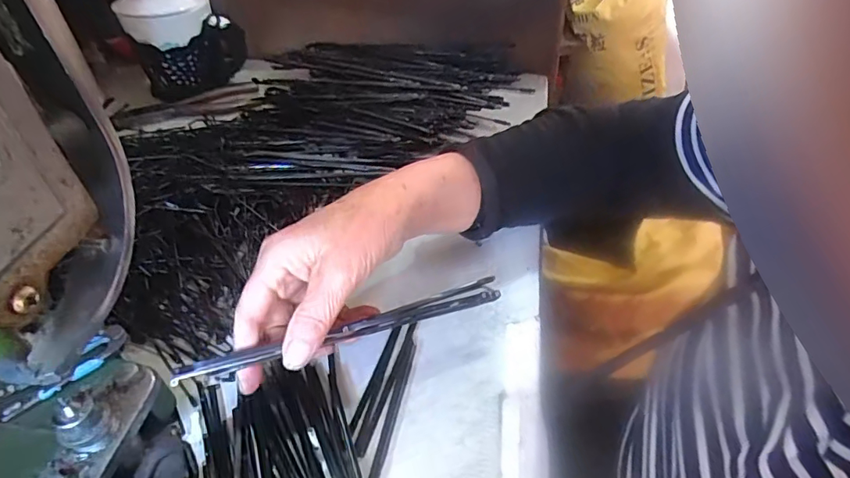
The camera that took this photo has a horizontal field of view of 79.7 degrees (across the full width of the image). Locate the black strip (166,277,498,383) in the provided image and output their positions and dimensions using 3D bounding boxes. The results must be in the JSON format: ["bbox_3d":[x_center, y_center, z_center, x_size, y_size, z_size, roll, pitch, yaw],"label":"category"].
[{"bbox_3d":[-0.044,0.052,0.294,0.188,0.008,0.014,-13,45,-17],"label":"black strip"}]

